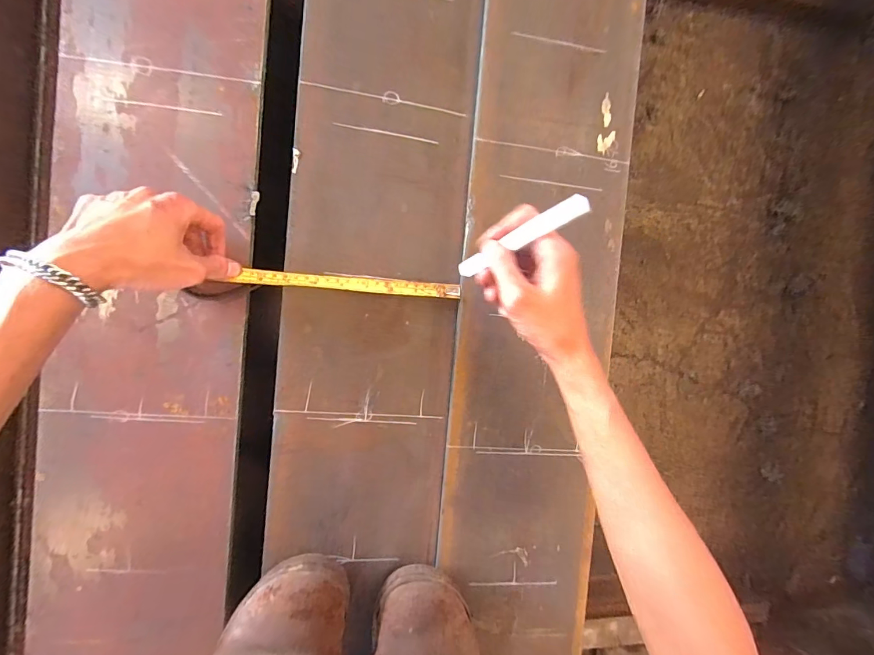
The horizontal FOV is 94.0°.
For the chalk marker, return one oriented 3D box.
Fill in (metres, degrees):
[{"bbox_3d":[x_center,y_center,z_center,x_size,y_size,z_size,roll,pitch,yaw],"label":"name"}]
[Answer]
[{"bbox_3d":[0.066,-0.071,0.333,0.119,0.005,0.017,-26,98,34],"label":"chalk marker"}]

